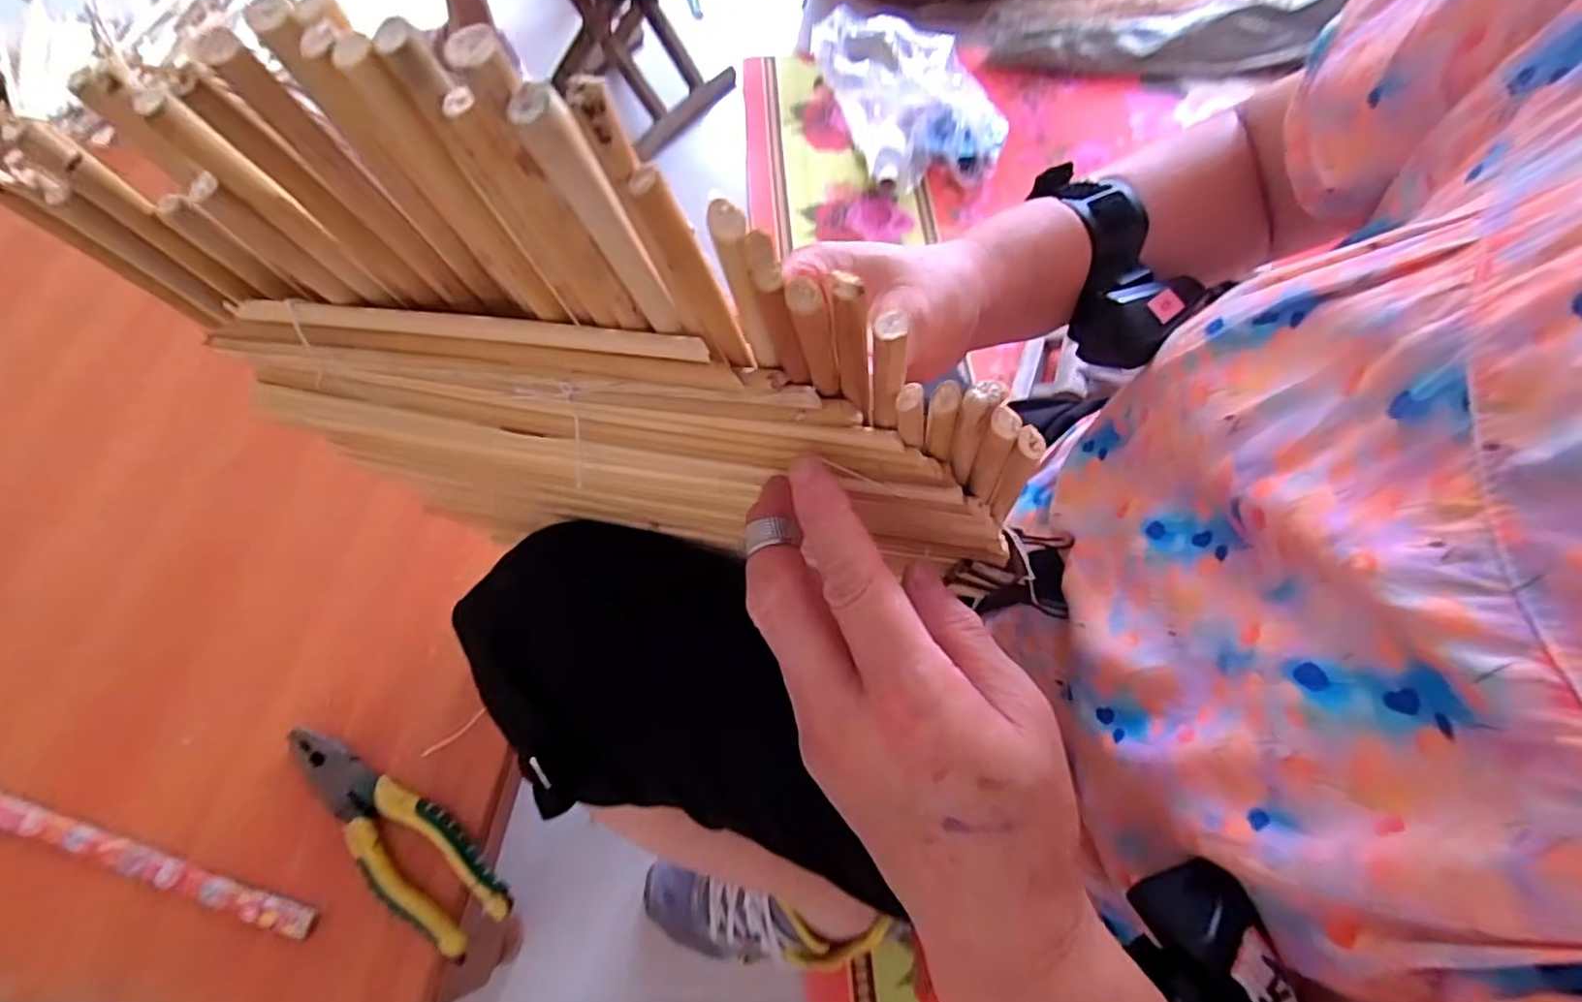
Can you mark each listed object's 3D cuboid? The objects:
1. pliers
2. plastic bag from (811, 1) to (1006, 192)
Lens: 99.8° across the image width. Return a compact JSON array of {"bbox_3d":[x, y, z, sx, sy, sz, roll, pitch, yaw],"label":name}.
[{"bbox_3d":[-0.260,0.212,0.431,0.185,0.020,0.052,33,66,13],"label":"pliers"},{"bbox_3d":[0.189,-0.571,0.976,0.302,0.174,0.134,-2,63,-3],"label":"plastic bag"}]

